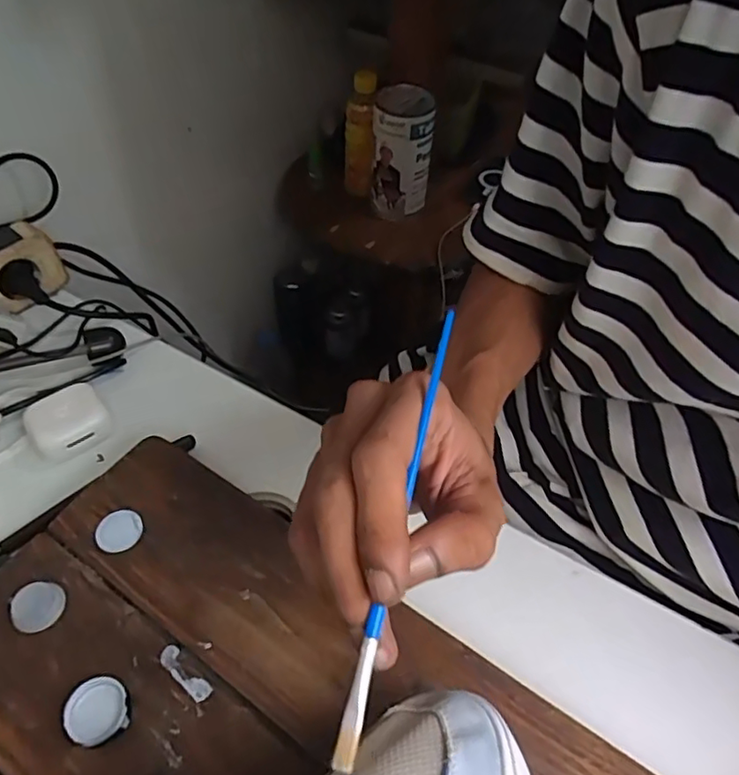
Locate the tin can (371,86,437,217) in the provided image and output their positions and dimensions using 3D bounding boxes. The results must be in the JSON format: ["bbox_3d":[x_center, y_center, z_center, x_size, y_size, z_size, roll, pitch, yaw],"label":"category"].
[{"bbox_3d":[0.046,-0.338,0.874,0.084,0.162,0.076,1,51,0],"label":"tin can"}]

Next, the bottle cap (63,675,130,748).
[{"bbox_3d":[-0.136,0.162,0.300,0.029,0.011,0.029,0,52,1],"label":"bottle cap"}]

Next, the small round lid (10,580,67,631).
[{"bbox_3d":[-0.185,0.121,0.333,0.026,0.007,0.026,0,52,1],"label":"small round lid"}]

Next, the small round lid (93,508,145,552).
[{"bbox_3d":[-0.152,0.086,0.363,0.026,0.004,0.026,0,52,1],"label":"small round lid"}]

